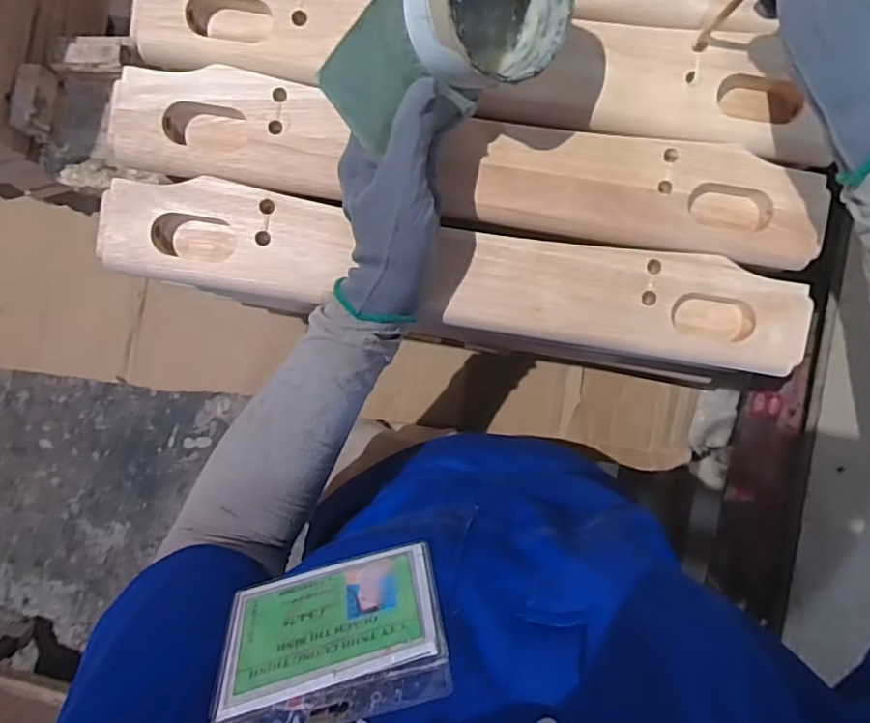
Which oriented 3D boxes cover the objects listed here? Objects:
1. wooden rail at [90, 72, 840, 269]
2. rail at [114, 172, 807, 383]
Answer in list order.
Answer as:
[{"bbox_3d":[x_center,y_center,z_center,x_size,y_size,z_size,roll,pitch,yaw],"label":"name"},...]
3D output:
[{"bbox_3d":[0.022,-0.132,0.401,0.481,0.032,0.074,8,93,-1],"label":"wooden rail"},{"bbox_3d":[0.013,-0.059,0.408,0.480,0.029,0.073,9,93,-1],"label":"rail"}]

